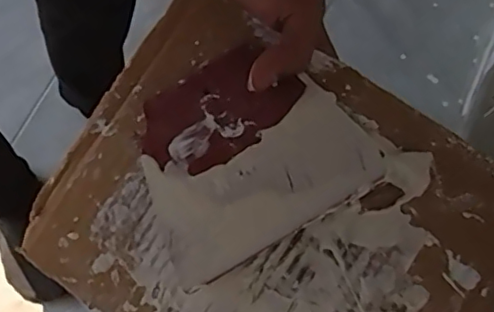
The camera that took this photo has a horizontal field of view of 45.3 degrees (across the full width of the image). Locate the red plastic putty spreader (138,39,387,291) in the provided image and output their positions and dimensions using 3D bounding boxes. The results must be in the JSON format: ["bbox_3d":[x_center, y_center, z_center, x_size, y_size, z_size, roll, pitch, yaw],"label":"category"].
[{"bbox_3d":[-0.004,-0.003,0.325,0.118,0.004,0.105,-31,75,-1],"label":"red plastic putty spreader"}]

